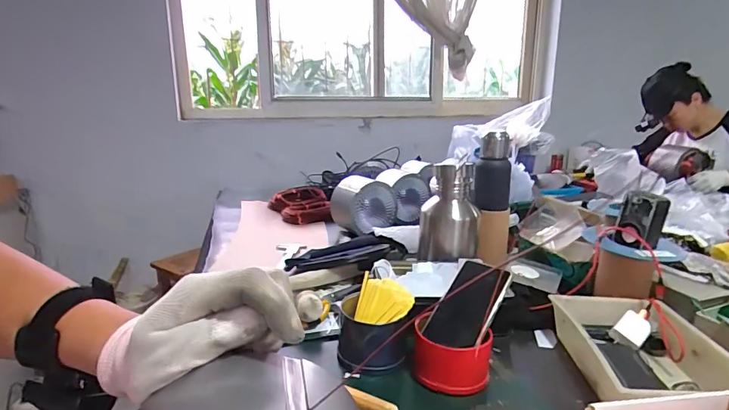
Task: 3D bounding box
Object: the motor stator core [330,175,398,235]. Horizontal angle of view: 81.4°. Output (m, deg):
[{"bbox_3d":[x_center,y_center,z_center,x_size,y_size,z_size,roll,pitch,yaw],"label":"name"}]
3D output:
[{"bbox_3d":[-0.010,-0.002,1.183,0.136,0.131,0.151,-13,18,-43],"label":"motor stator core"}]

